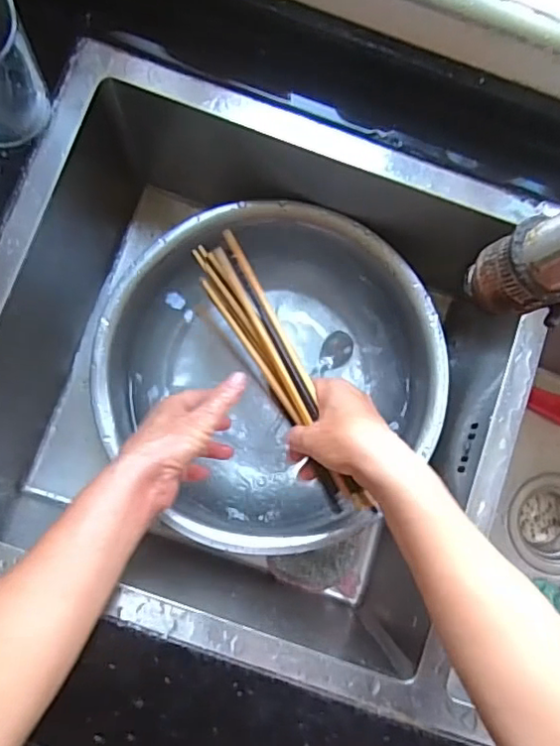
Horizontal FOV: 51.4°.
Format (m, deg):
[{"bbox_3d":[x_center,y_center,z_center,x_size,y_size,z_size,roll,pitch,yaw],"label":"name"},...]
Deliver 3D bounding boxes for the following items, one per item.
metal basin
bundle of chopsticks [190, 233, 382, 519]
[{"bbox_3d":[-0.014,-0.005,0.604,0.315,0.088,0.310,0,84,-4],"label":"metal basin"},{"bbox_3d":[-0.002,-0.002,0.508,0.044,0.032,0.270,-27,78,-6],"label":"bundle of chopsticks"}]

